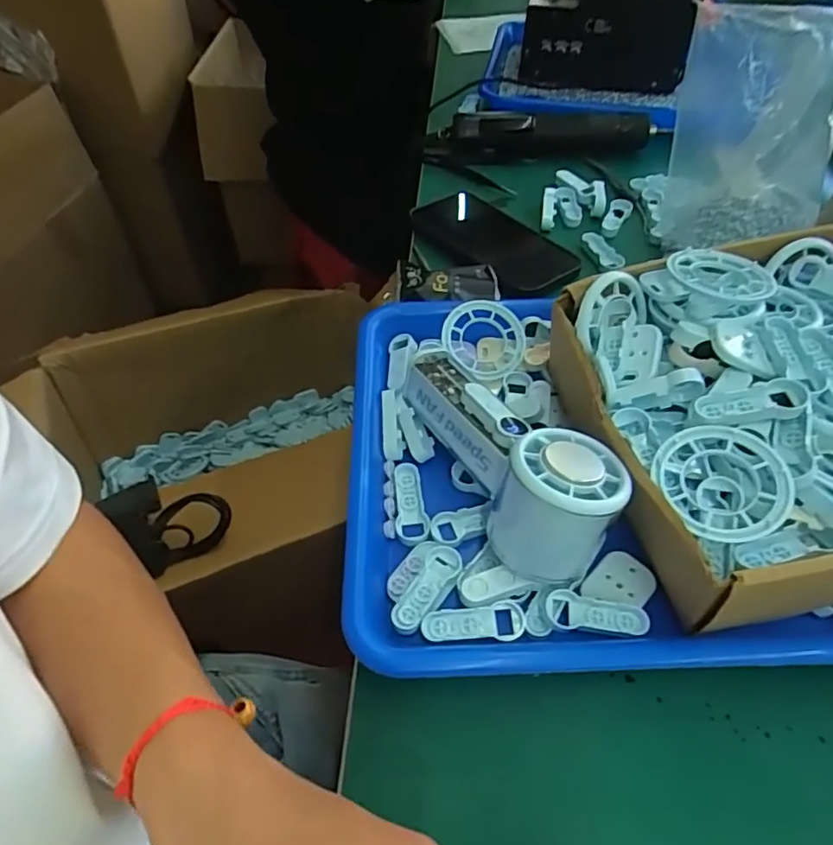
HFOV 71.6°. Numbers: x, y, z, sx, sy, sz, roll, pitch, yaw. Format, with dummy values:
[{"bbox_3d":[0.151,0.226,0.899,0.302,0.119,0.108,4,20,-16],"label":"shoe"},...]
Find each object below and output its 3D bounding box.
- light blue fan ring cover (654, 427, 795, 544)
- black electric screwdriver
[{"bbox_3d":[0.139,0.026,0.260,0.053,0.014,0.056,-28,55,-17],"label":"light blue fan ring cover"},{"bbox_3d":[0.119,-0.289,0.576,0.224,0.043,0.044,-4,52,-3],"label":"black electric screwdriver"}]

